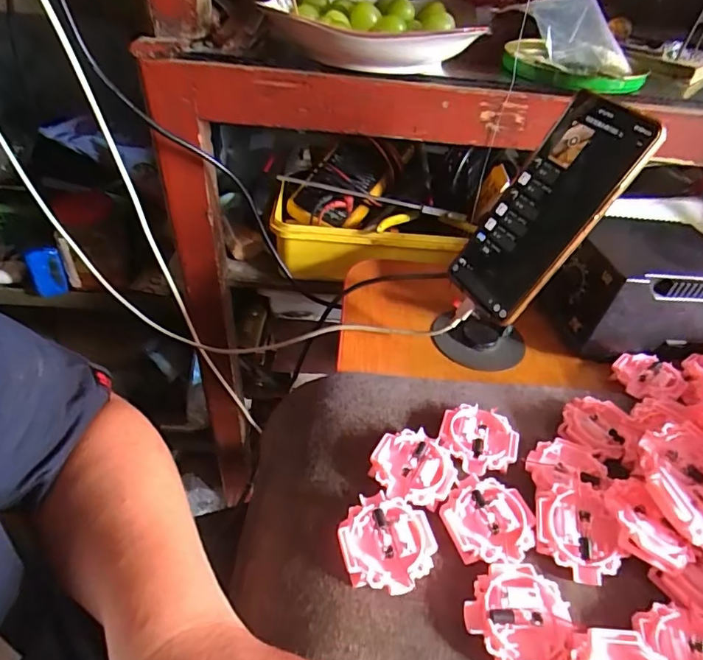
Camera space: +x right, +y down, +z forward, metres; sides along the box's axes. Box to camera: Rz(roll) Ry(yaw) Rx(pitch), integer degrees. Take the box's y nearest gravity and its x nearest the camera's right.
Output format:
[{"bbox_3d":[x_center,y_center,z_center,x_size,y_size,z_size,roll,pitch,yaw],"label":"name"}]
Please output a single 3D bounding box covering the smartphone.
[{"bbox_3d":[0.140,-0.086,0.361,0.009,0.165,0.075,12,31,-41],"label":"smartphone"}]

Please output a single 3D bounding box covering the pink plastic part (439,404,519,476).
[{"bbox_3d":[0.088,0.079,0.341,0.052,0.016,0.052,15,42,10],"label":"pink plastic part"}]

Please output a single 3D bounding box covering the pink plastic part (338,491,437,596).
[{"bbox_3d":[0.020,0.122,0.281,0.052,0.016,0.054,-8,43,-16],"label":"pink plastic part"}]

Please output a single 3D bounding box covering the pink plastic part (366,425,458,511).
[{"bbox_3d":[0.040,0.091,0.318,0.053,0.015,0.050,3,42,-3],"label":"pink plastic part"}]

